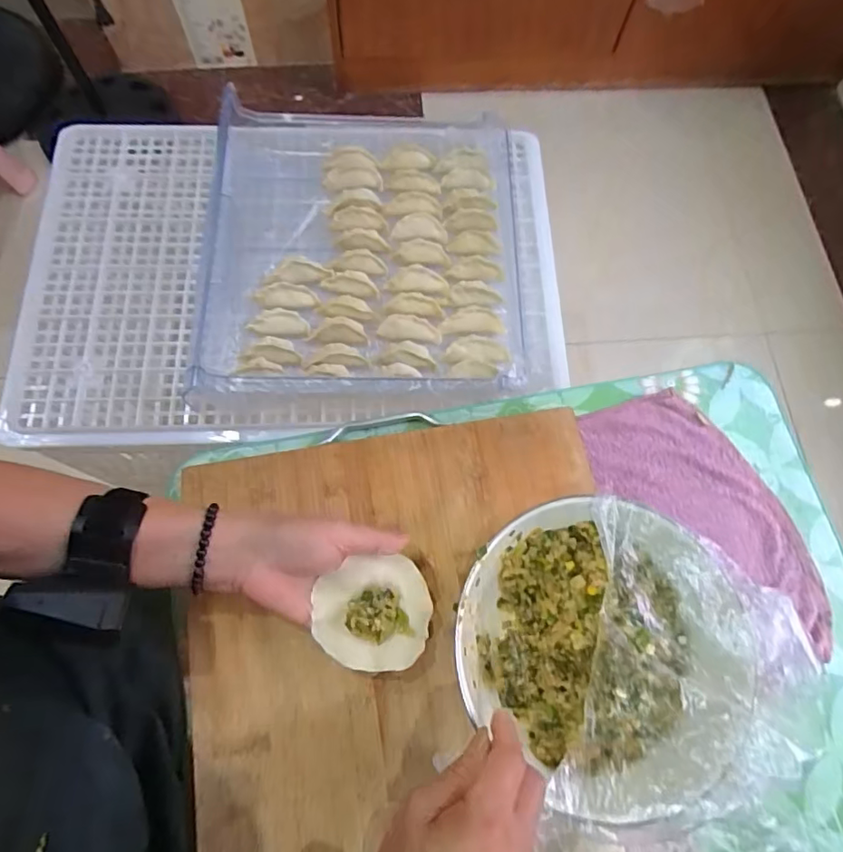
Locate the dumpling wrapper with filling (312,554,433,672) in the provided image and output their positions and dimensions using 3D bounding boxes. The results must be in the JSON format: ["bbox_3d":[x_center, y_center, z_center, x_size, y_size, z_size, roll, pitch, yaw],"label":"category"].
[{"bbox_3d":[-0.035,0.136,0.384,0.082,0.021,0.075,-6,72,-4],"label":"dumpling wrapper with filling"}]

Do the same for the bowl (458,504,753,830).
[{"bbox_3d":[0.124,0.154,0.390,0.188,0.086,0.184,1,72,-2],"label":"bowl"}]

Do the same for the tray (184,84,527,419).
[{"bbox_3d":[-0.073,-0.219,0.656,0.386,0.056,0.406,0,72,-3],"label":"tray"}]

